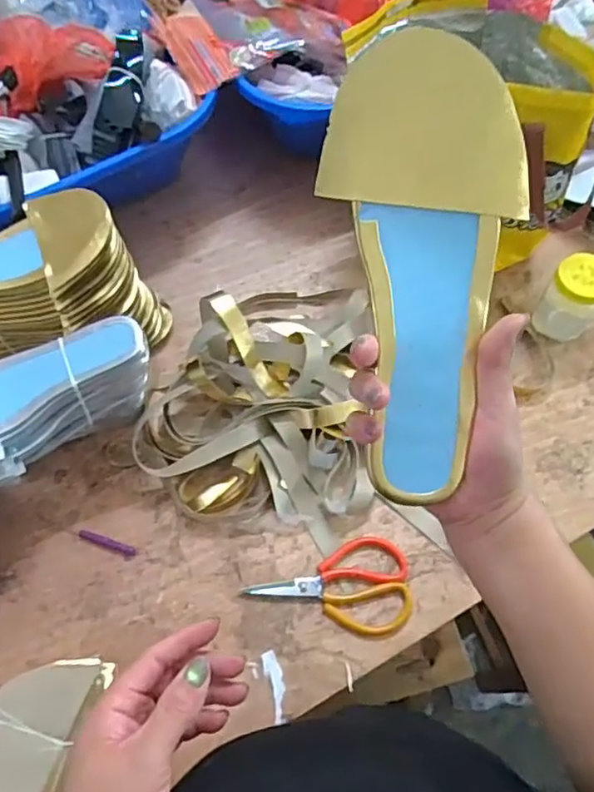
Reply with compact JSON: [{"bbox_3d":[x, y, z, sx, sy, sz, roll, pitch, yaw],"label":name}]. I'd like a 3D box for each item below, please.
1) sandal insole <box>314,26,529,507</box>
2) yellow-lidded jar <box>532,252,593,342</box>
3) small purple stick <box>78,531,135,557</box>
[{"bbox_3d":[0.076,-0.067,0.351,0.111,0.025,0.250,-2,96,-1],"label":"sandal insole"},{"bbox_3d":[0.366,-0.128,0.823,0.070,0.111,0.071,0,63,0],"label":"yellow-lidded jar"},{"bbox_3d":[-0.230,0.177,0.741,0.074,0.005,0.011,17,64,9],"label":"small purple stick"}]

